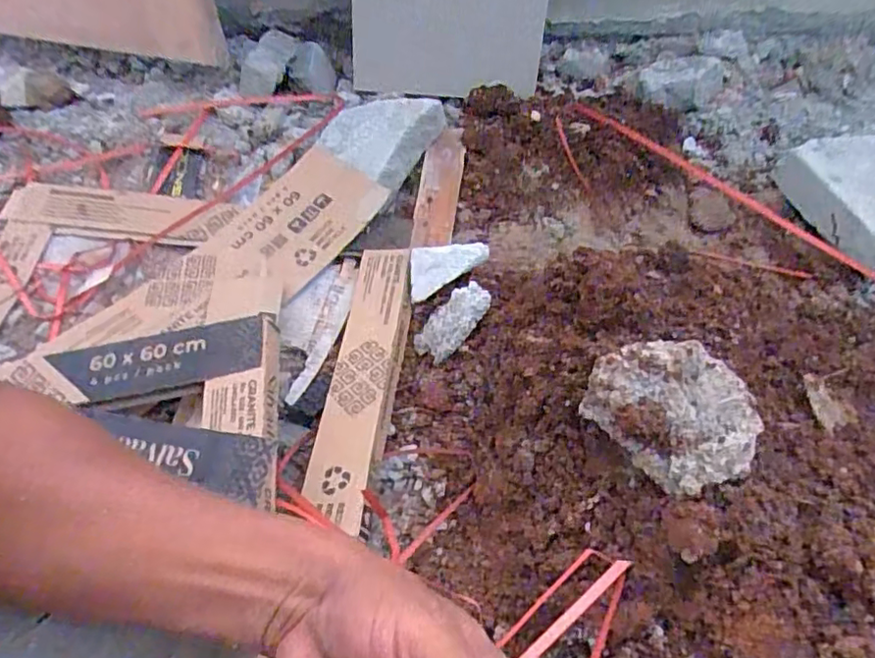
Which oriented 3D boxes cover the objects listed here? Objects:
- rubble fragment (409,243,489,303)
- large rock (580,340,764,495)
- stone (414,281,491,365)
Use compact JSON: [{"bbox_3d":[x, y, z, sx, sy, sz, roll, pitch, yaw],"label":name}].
[{"bbox_3d":[0.015,-0.080,0.814,0.107,0.013,0.074,-6,74,10],"label":"rubble fragment"},{"bbox_3d":[0.216,0.069,0.538,0.120,0.052,0.145,-38,61,-26],"label":"large rock"},{"bbox_3d":[0.020,-0.009,0.748,0.111,0.016,0.067,-51,48,-5],"label":"stone"}]

